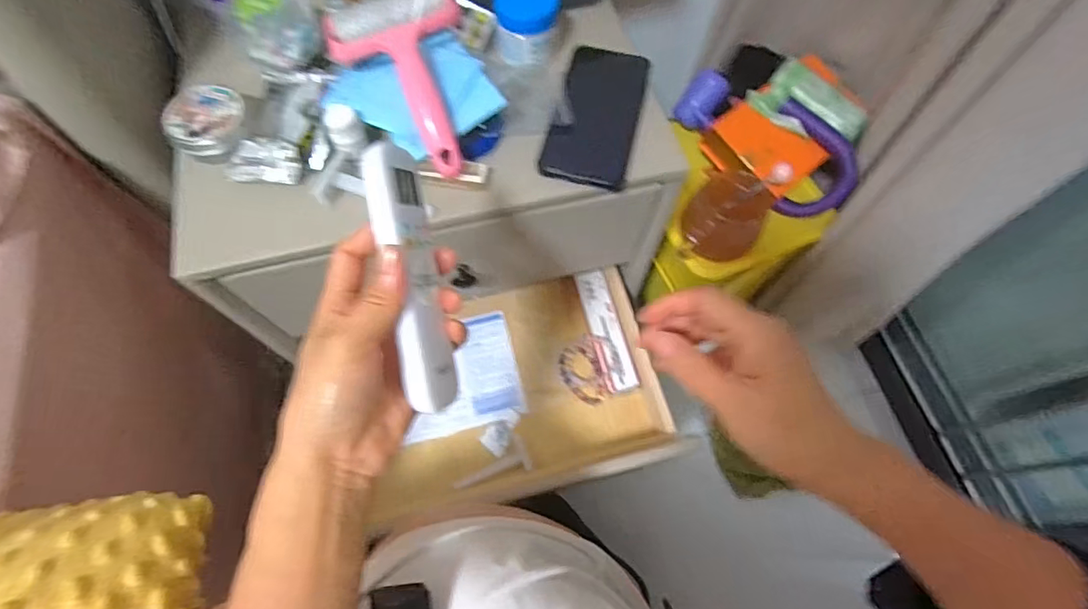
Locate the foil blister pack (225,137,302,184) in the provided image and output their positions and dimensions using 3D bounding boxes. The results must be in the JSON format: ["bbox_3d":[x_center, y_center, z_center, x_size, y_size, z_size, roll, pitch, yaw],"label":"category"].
[{"bbox_3d":[-0.240,-0.123,0.436,0.062,0.036,0.009,2,24,-2],"label":"foil blister pack"}]

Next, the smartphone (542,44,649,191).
[{"bbox_3d":[0.051,-0.179,0.467,0.076,0.011,0.151,14,66,4],"label":"smartphone"}]

